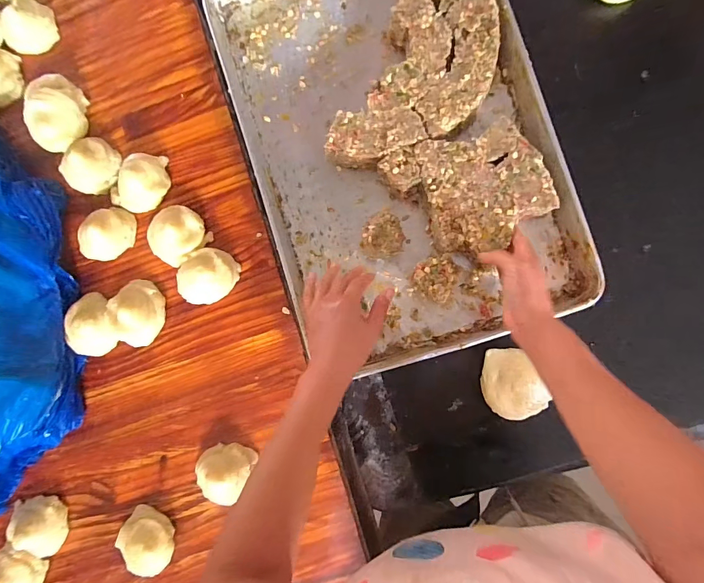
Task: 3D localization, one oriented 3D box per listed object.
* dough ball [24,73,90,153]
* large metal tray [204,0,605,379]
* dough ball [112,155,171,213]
[{"bbox_3d":[-0.437,-0.266,0.553,0.071,0.039,0.109,-1,86,2],"label":"dough ball"},{"bbox_3d":[0.059,-0.217,0.522,0.399,0.049,0.600,-17,86,1],"label":"large metal tray"},{"bbox_3d":[-0.308,-0.160,0.539,0.073,0.034,0.093,33,88,4],"label":"dough ball"}]

